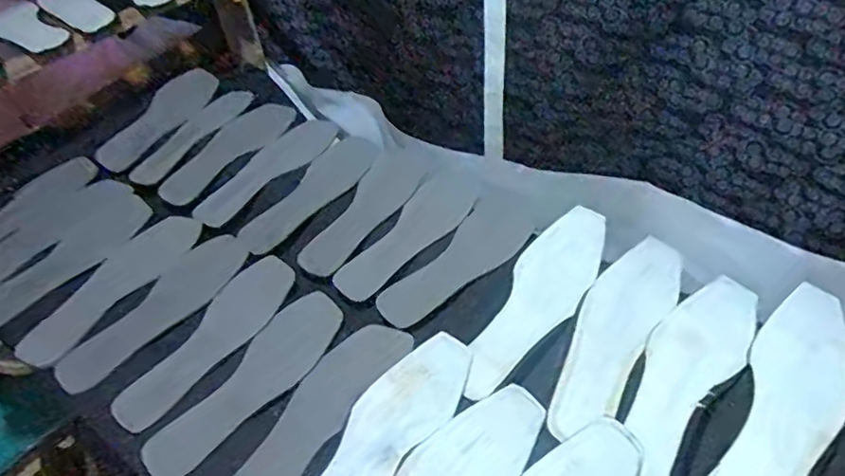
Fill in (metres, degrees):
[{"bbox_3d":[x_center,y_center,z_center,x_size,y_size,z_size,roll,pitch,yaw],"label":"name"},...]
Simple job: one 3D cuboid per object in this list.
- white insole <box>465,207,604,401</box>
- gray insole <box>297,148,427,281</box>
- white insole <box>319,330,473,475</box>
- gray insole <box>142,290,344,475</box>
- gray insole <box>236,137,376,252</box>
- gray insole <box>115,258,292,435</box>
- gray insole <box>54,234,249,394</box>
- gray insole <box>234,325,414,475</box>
[{"bbox_3d":[0.130,0.061,0.643,0.081,0.008,0.283,25,53,27],"label":"white insole"},{"bbox_3d":[-0.071,-0.040,0.763,0.081,0.013,0.234,18,50,22],"label":"gray insole"},{"bbox_3d":[-0.050,0.197,0.531,0.075,0.012,0.282,27,54,29],"label":"white insole"},{"bbox_3d":[-0.175,0.147,0.599,0.079,0.010,0.236,25,53,27],"label":"gray insole"},{"bbox_3d":[-0.149,-0.067,0.797,0.079,0.010,0.246,23,52,26],"label":"gray insole"},{"bbox_3d":[-0.235,0.109,0.645,0.078,0.012,0.235,21,51,25],"label":"gray insole"},{"bbox_3d":[-0.311,0.082,0.687,0.082,0.011,0.245,25,53,27],"label":"gray insole"},{"bbox_3d":[-0.107,0.175,0.566,0.072,0.009,0.243,19,53,35],"label":"gray insole"}]

